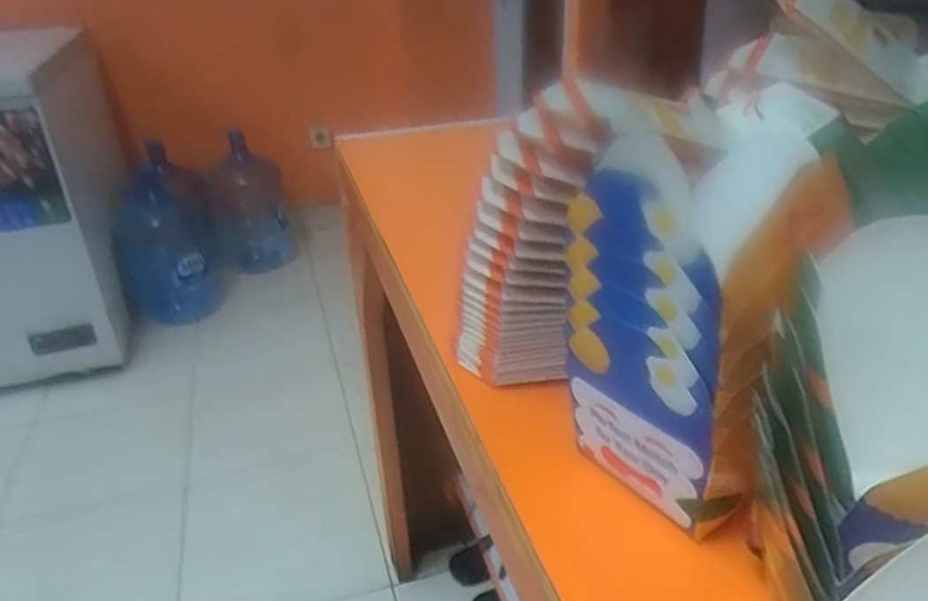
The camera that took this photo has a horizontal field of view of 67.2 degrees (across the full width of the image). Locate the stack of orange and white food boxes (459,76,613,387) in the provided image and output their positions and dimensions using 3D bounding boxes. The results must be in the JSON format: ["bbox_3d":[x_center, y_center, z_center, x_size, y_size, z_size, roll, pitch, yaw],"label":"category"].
[{"bbox_3d":[0.039,-0.034,0.462,0.088,0.183,0.079,-2,30,0],"label":"stack of orange and white food boxes"}]

